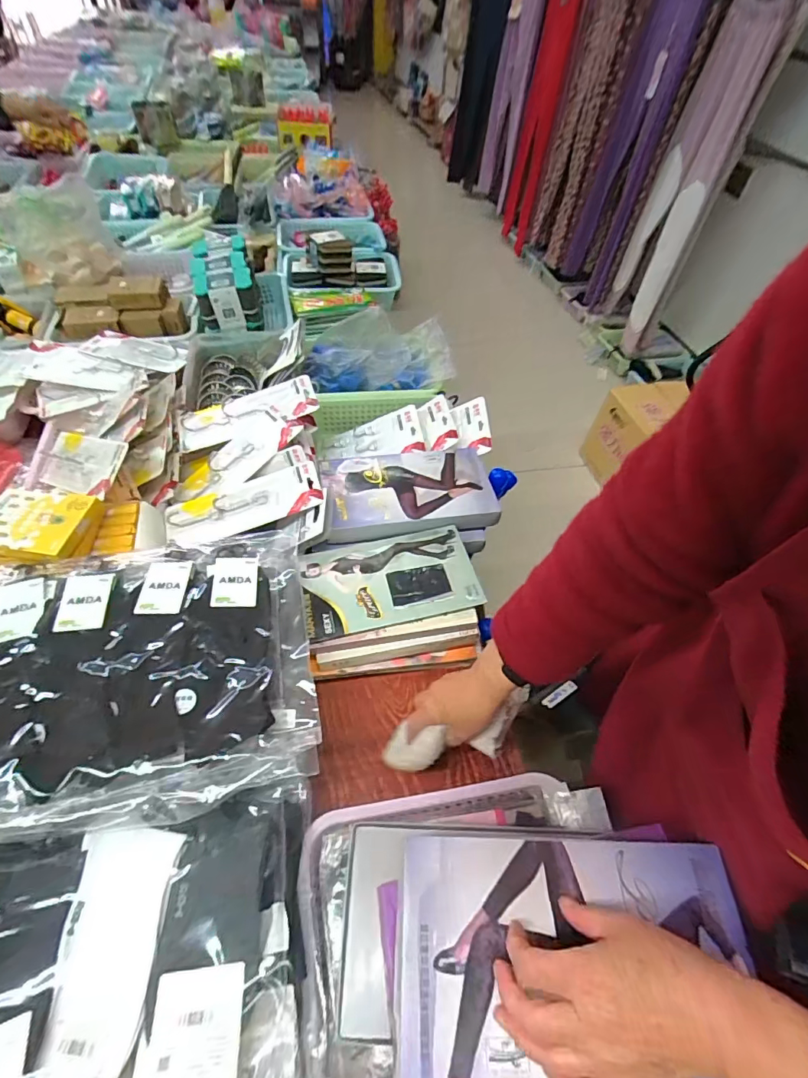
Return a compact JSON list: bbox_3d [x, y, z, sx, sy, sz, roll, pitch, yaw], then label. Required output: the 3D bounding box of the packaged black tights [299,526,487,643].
[{"bbox_3d":[-0.022,0.055,0.665,0.235,0.015,0.141,-11,49,-8],"label":"packaged black tights"}]

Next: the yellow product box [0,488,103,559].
[{"bbox_3d":[-0.477,-0.024,0.613,0.126,0.028,0.097,8,53,1],"label":"yellow product box"}]

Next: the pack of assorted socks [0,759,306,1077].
[{"bbox_3d":[-0.306,0.368,0.391,0.442,0.072,0.246,-7,54,-9],"label":"pack of assorted socks"}]

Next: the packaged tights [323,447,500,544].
[{"bbox_3d":[0.006,-0.081,0.752,0.271,0.026,0.158,-9,54,-11],"label":"packaged tights"}]

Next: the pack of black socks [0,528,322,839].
[{"bbox_3d":[-0.328,0.137,0.530,0.422,0.063,0.317,-8,54,-11],"label":"pack of black socks"}]

